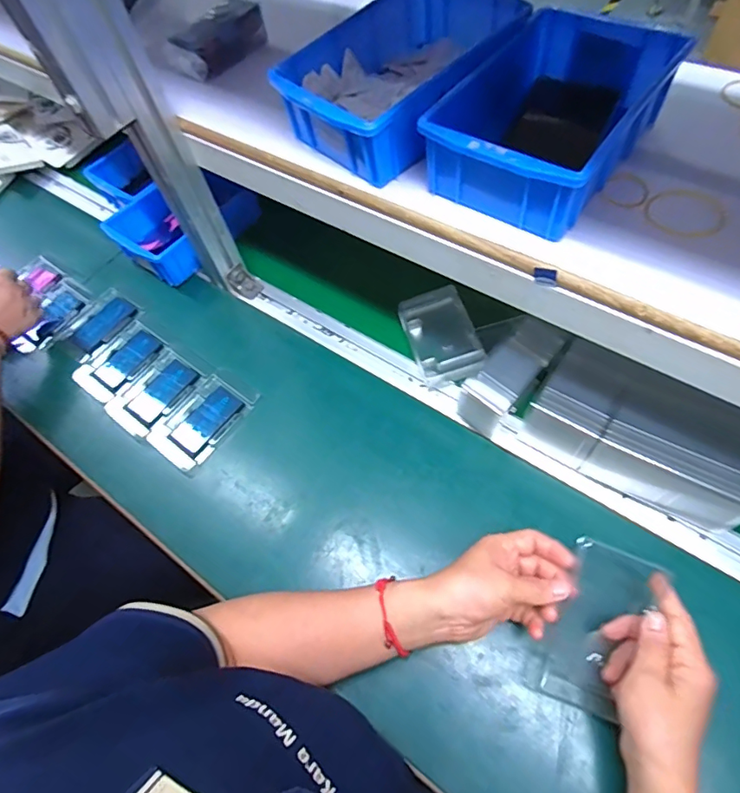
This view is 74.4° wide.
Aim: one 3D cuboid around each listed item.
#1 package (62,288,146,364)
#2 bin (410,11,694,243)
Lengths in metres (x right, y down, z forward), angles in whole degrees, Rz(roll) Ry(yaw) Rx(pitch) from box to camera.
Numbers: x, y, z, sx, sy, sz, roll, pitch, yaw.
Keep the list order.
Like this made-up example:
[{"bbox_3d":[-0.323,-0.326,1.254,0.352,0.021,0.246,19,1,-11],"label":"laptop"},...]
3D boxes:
[{"bbox_3d":[-0.378,-0.099,0.690,0.076,0.021,0.103,33,66,22],"label":"package"},{"bbox_3d":[0.144,-0.225,0.398,0.130,0.065,0.202,32,68,22],"label":"bin"}]

